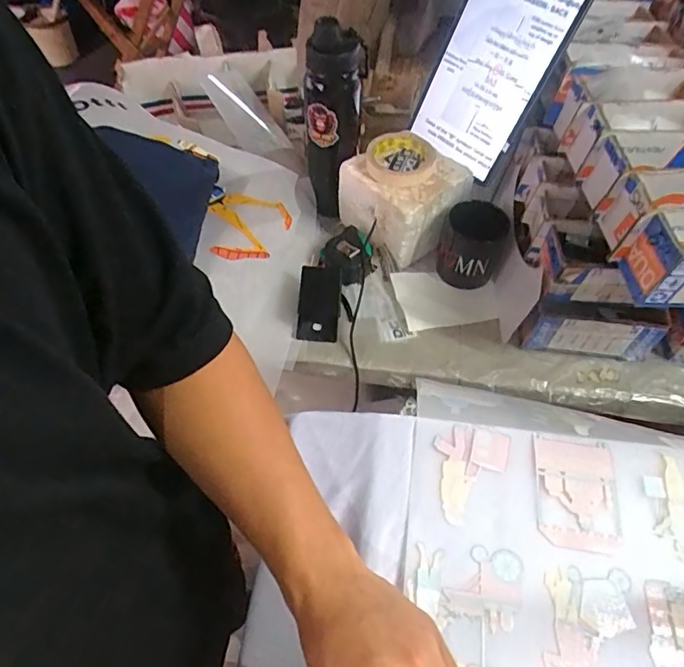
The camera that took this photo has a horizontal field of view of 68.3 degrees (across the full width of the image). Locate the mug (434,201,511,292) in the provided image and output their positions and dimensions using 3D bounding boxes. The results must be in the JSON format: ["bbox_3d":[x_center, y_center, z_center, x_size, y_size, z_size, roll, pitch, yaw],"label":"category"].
[{"bbox_3d":[0.181,-0.126,0.704,0.086,0.094,0.081,18,57,10],"label":"mug"}]

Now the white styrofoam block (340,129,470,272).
[{"bbox_3d":[0.092,-0.201,0.748,0.140,0.117,0.154,-35,63,-23],"label":"white styrofoam block"}]

